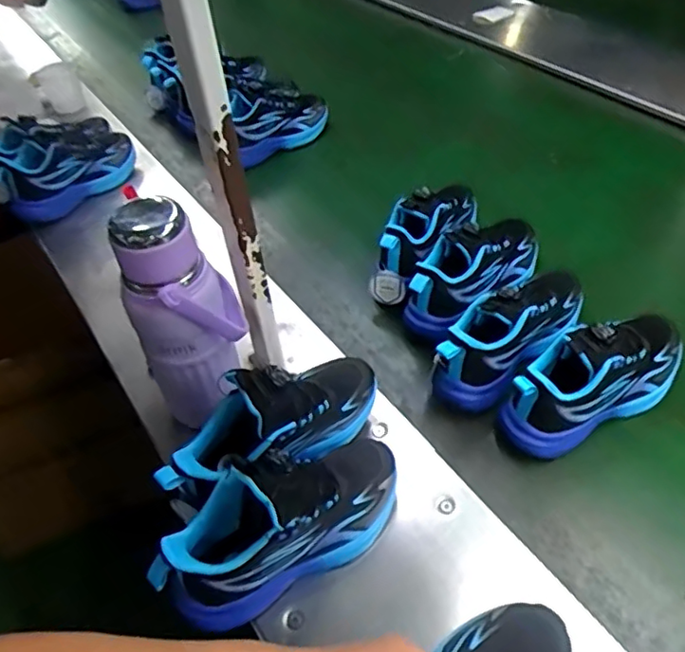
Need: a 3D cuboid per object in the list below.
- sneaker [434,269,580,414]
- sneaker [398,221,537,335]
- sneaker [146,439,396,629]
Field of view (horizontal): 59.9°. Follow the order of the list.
[{"bbox_3d":[0.197,0.004,0.687,0.229,0.117,0.076,-34,54,-26],"label":"sneaker"},{"bbox_3d":[0.171,-0.080,0.740,0.090,0.090,0.217,29,54,26],"label":"sneaker"},{"bbox_3d":[-0.047,0.158,0.510,0.225,0.128,0.081,-24,50,-18],"label":"sneaker"}]

